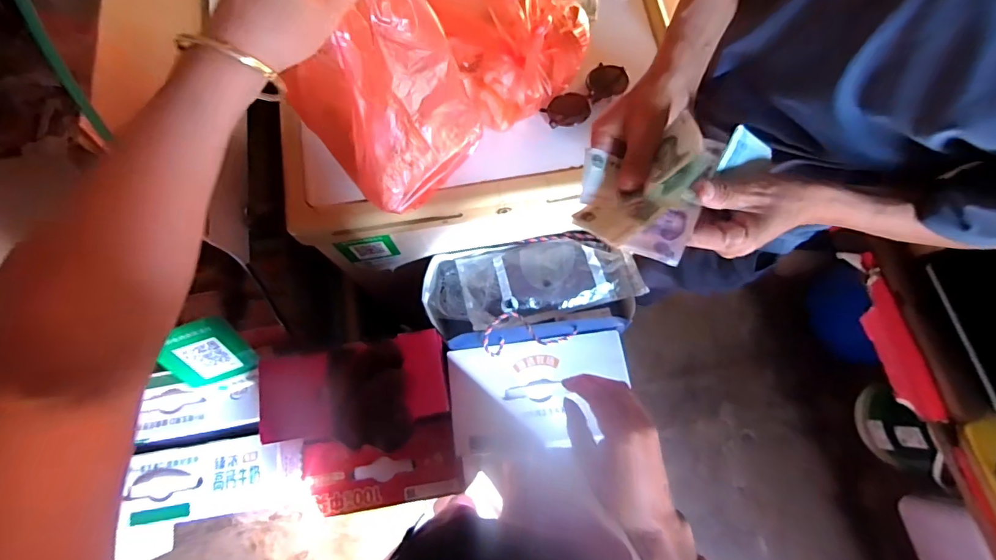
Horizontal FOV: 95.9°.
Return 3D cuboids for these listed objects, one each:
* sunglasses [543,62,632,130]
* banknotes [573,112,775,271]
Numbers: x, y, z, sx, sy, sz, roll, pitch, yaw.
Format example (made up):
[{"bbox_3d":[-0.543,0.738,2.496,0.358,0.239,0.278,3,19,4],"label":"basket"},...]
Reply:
[{"bbox_3d":[0.118,-0.242,0.600,0.129,0.027,0.054,-41,78,-10],"label":"sunglasses"},{"bbox_3d":[0.156,-0.081,0.407,0.153,0.059,0.132,13,75,4],"label":"banknotes"}]

